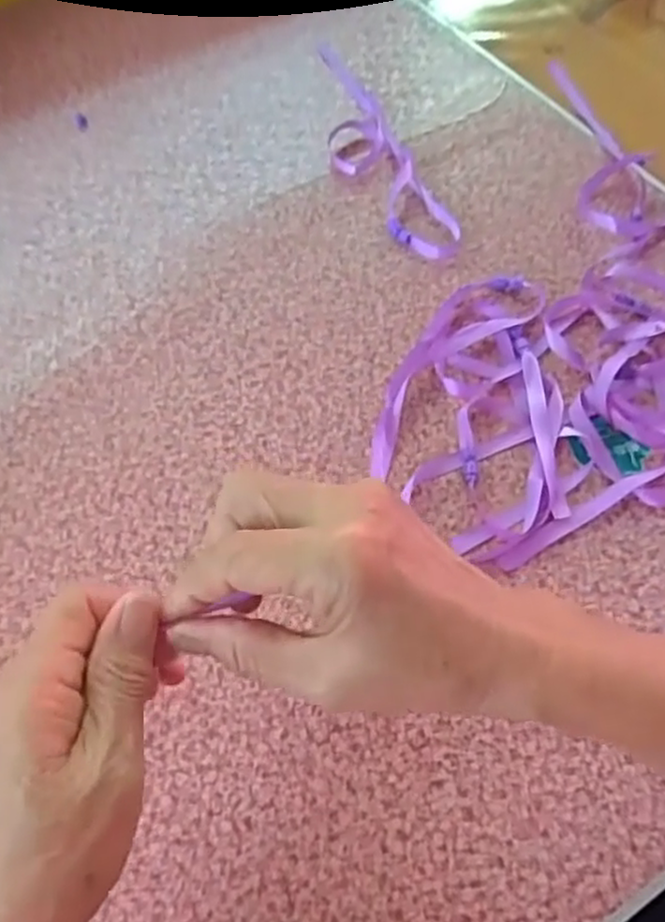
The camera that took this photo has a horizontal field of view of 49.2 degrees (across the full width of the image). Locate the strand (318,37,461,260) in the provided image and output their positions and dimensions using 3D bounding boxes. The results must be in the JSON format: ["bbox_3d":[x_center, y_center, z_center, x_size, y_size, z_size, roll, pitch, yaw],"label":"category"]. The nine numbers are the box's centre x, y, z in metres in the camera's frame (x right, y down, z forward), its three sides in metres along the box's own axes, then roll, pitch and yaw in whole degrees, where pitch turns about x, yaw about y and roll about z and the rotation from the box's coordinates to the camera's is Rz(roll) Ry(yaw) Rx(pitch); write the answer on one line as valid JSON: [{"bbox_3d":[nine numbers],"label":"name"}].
[{"bbox_3d":[0.024,-0.244,0.554,0.055,0.012,0.254,-19,62,-7],"label":"strand"}]

